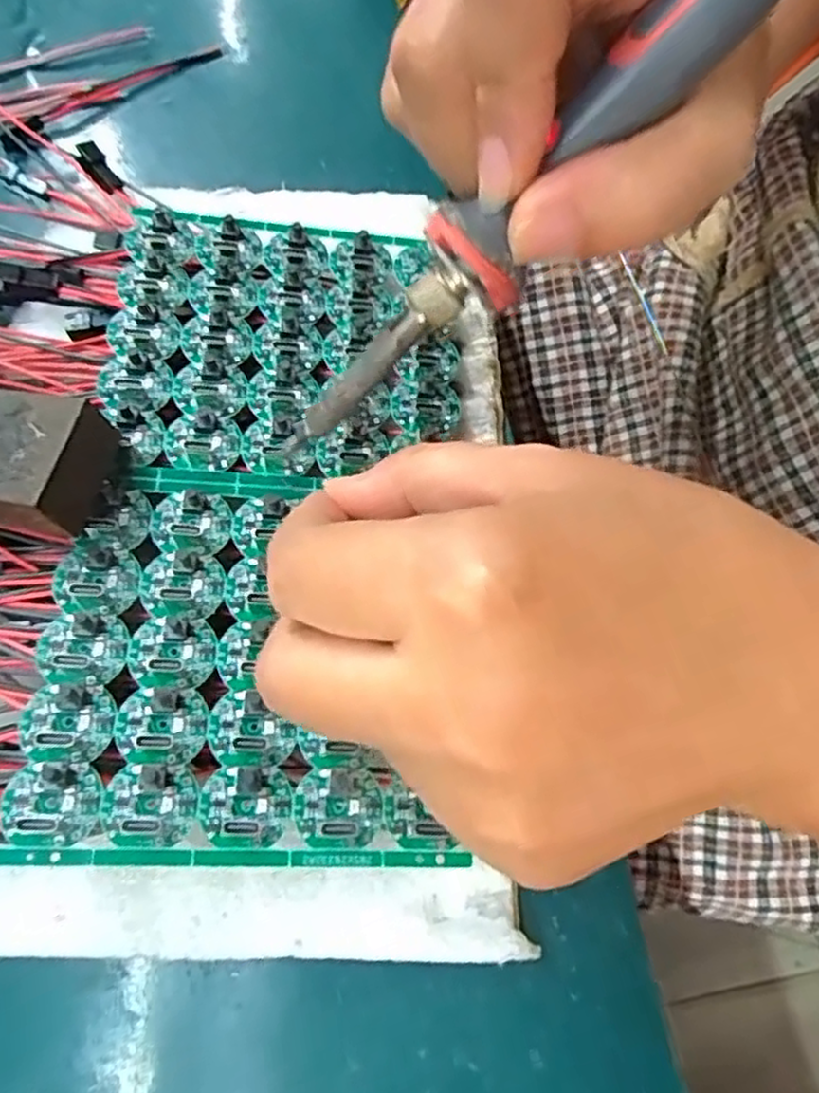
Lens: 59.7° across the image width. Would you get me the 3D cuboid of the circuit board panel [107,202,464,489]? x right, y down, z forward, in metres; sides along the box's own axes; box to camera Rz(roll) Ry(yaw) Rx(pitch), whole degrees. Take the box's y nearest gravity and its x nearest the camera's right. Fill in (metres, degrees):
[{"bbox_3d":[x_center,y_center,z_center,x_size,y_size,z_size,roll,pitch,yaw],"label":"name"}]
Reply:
[{"bbox_3d":[-0.039,-0.064,0.225,0.104,0.004,0.096,2,68,-8],"label":"circuit board panel"}]

